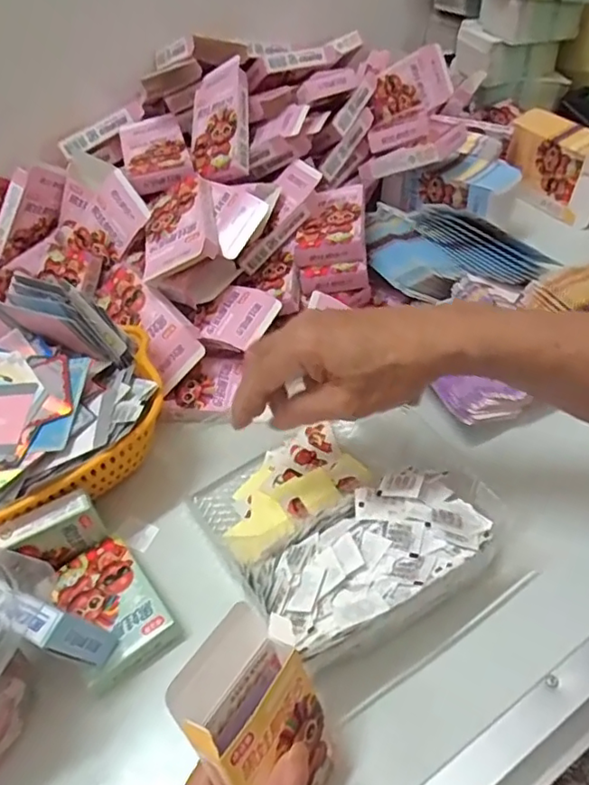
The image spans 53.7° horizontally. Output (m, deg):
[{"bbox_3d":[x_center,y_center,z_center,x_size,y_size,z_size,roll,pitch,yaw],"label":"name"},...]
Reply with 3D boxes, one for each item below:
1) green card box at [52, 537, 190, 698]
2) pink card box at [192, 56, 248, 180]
[{"bbox_3d":[-0.128,0.154,0.415,0.064,0.024,0.093,-29,52,-20],"label":"green card box"},{"bbox_3d":[-0.080,-0.279,0.606,0.074,0.019,0.116,1,87,36],"label":"pink card box"}]

